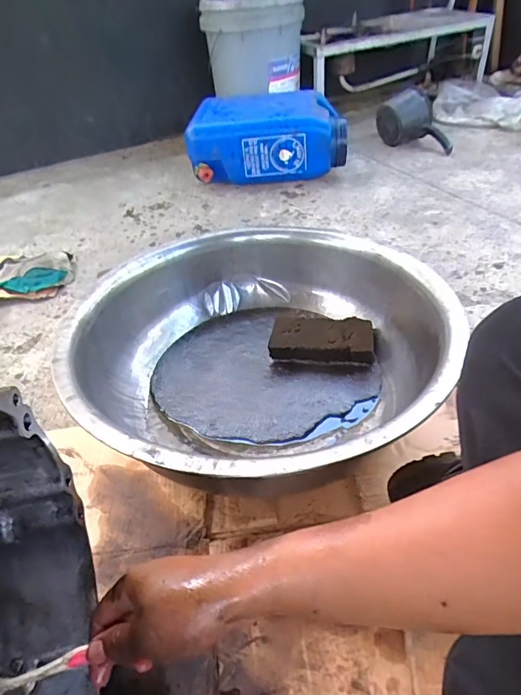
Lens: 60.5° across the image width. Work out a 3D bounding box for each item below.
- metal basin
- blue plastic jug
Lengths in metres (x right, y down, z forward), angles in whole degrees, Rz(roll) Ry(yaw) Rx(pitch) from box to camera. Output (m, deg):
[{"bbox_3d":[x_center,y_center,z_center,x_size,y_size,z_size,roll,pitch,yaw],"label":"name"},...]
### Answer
[{"bbox_3d":[0.004,0.007,0.634,0.470,0.182,0.484,-3,43,3],"label":"metal basin"},{"bbox_3d":[0.020,-0.605,1.288,0.429,0.177,0.286,-3,43,3],"label":"blue plastic jug"}]

